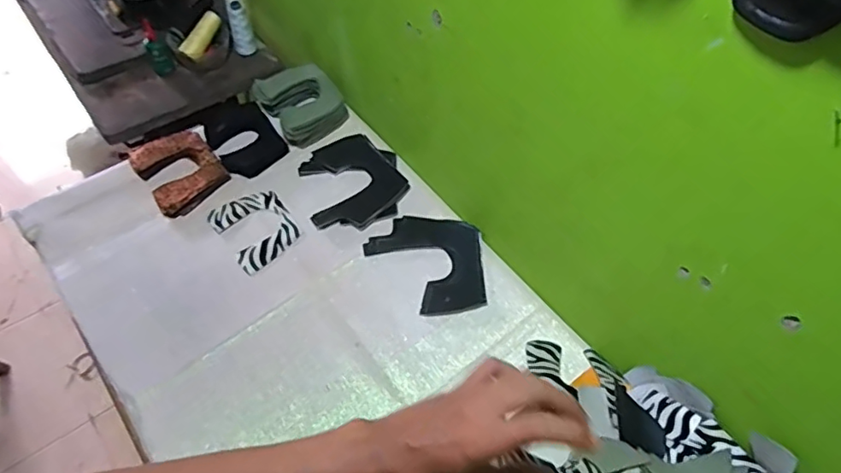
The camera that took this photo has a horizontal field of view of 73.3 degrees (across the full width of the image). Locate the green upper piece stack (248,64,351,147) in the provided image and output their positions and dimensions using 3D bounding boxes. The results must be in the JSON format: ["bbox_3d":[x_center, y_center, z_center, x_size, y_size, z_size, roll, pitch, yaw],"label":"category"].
[{"bbox_3d":[-0.231,-0.257,1.100,0.135,0.070,0.153,-38,66,-25],"label":"green upper piece stack"}]

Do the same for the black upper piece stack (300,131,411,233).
[{"bbox_3d":[-0.119,-0.100,1.025,0.173,0.025,0.190,-13,57,-12],"label":"black upper piece stack"}]

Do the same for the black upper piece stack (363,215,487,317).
[{"bbox_3d":[0.008,0.042,0.943,0.190,0.007,0.193,0,55,-4],"label":"black upper piece stack"}]

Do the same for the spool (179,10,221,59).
[{"bbox_3d":[-0.455,-0.422,1.182,0.035,0.035,0.113,24,75,13],"label":"spool"}]

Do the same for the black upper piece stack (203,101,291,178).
[{"bbox_3d":[-0.339,-0.186,1.079,0.122,0.033,0.154,-36,65,-25],"label":"black upper piece stack"}]

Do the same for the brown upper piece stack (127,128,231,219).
[{"bbox_3d":[-0.434,-0.118,1.024,0.134,0.038,0.163,-32,63,-23],"label":"brown upper piece stack"}]

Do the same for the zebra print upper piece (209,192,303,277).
[{"bbox_3d":[-0.280,-0.015,0.973,0.119,0.010,0.143,-32,66,-26],"label":"zebra print upper piece"}]

